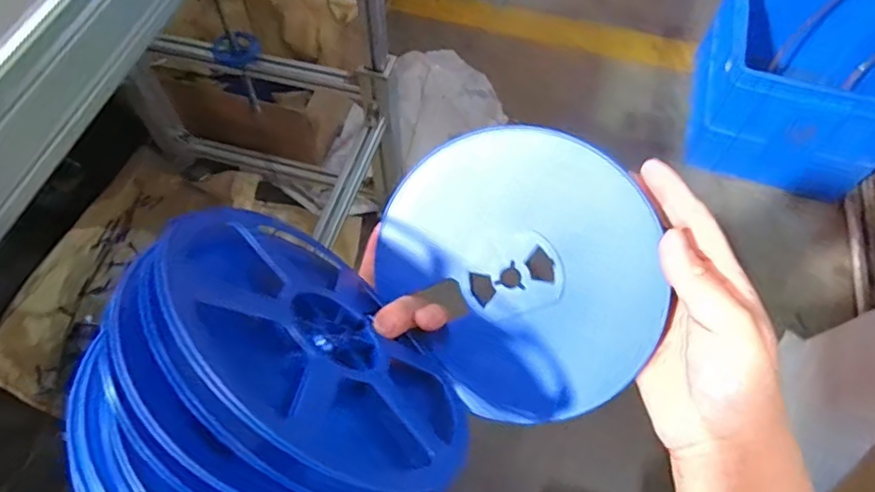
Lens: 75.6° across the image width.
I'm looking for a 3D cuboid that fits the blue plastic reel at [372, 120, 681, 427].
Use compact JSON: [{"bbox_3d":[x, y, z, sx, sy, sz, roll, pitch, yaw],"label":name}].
[{"bbox_3d":[0.049,0.014,0.332,0.151,0.008,0.168,-44,81,18],"label":"blue plastic reel"}]

